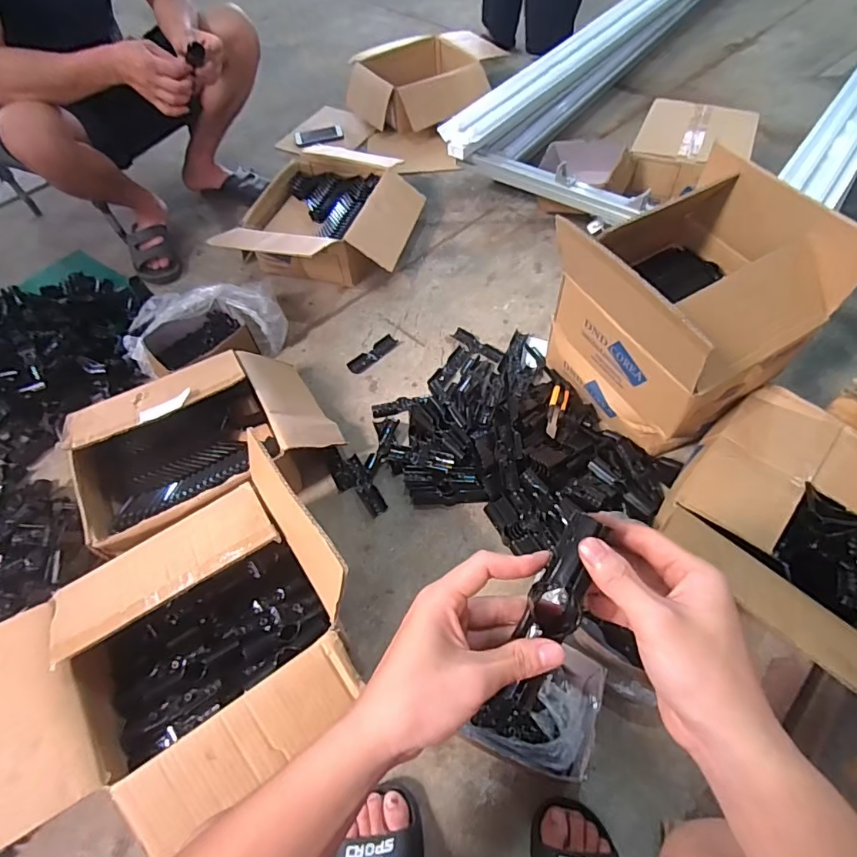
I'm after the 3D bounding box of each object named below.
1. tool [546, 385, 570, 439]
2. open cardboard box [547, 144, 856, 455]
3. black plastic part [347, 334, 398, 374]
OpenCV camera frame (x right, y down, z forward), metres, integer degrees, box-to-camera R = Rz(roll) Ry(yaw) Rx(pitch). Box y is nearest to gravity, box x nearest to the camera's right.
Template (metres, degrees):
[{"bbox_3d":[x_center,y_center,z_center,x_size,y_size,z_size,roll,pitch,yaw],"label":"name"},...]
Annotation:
[{"bbox_3d":[0.240,-0.033,0.956,0.032,0.020,0.143,12,42,13],"label":"tool"},{"bbox_3d":[0.420,-0.181,0.886,0.319,0.379,0.315,-26,59,-14],"label":"open cardboard box"},{"bbox_3d":[-0.124,-0.168,1.144,0.040,0.011,0.133,33,64,24],"label":"black plastic part"}]

